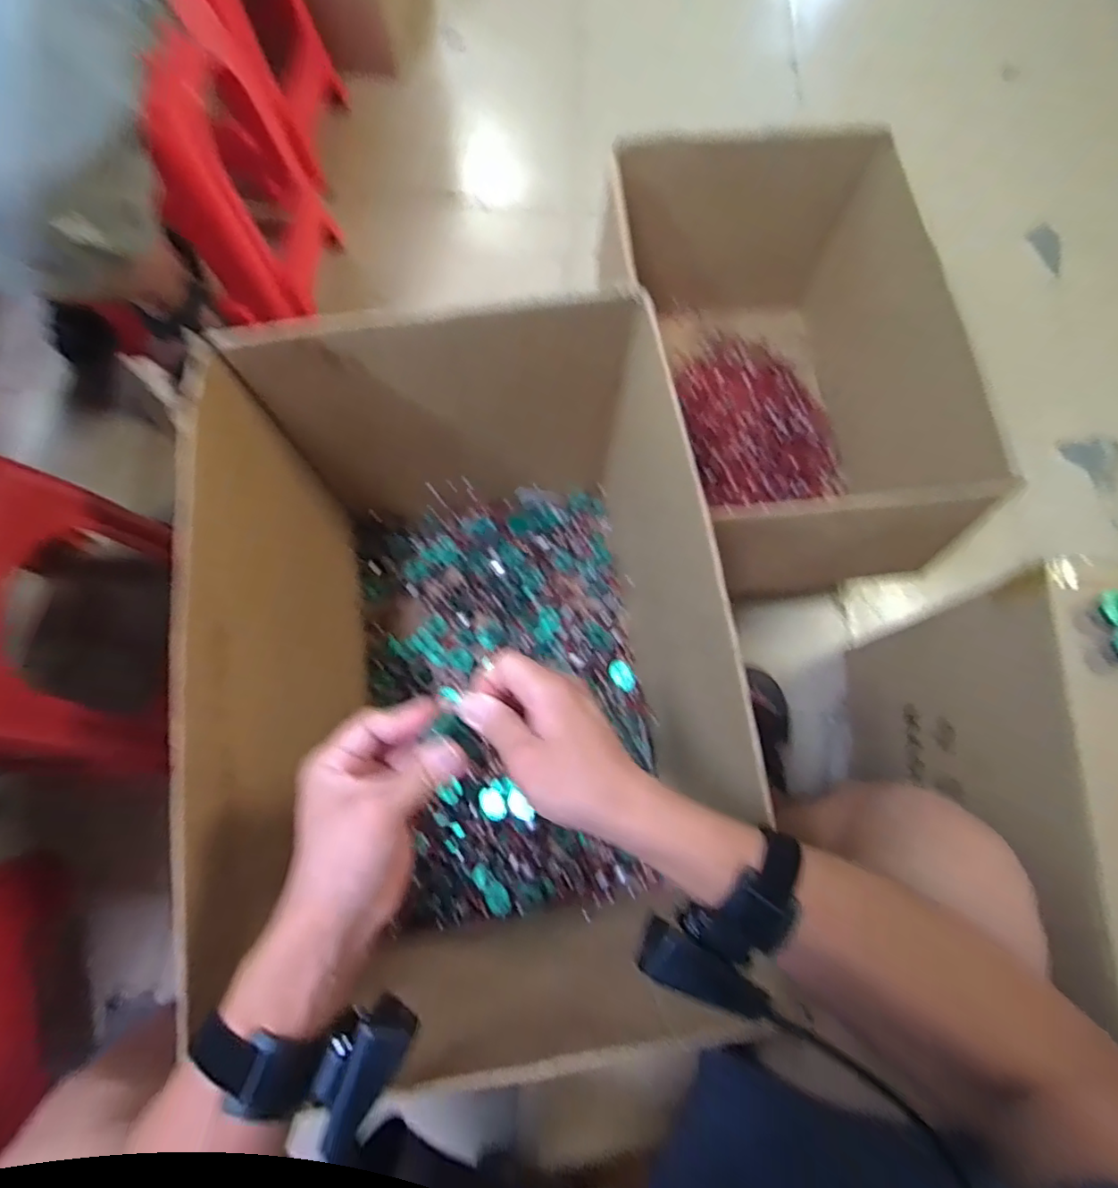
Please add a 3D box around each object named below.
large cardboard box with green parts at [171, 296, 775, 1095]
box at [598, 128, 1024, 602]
[{"bbox_3d":[-0.090,0.089,0.676,0.431,0.452,0.662,-8,74,-3],"label":"large cardboard box with green parts"},{"bbox_3d":[0.311,-0.329,0.880,0.436,0.324,0.604,-3,74,-1],"label":"box"}]

